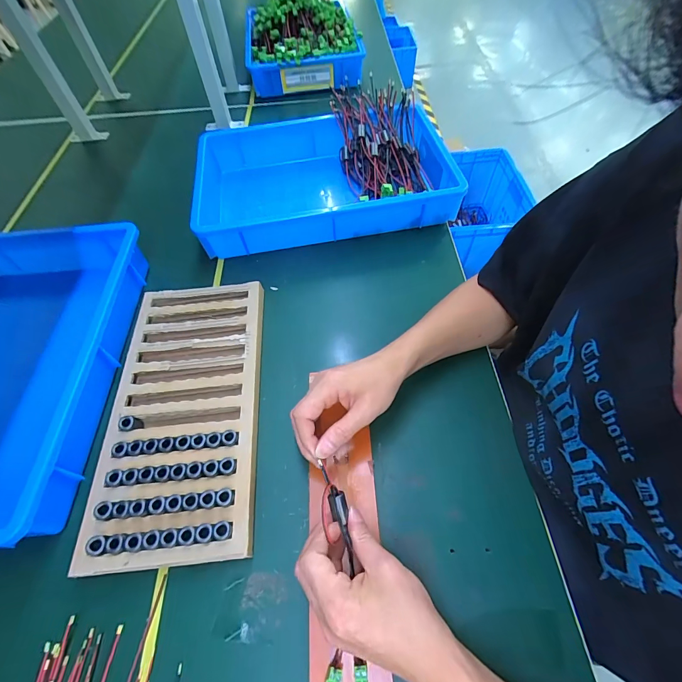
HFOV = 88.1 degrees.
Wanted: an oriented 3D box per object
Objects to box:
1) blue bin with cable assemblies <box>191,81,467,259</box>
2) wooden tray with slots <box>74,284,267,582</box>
[{"bbox_3d":[-0.027,-0.297,0.636,0.420,0.106,0.279,-10,57,-3],"label":"blue bin with cable assemblies"},{"bbox_3d":[-0.193,0.076,0.447,0.175,0.033,0.353,-6,57,0],"label":"wooden tray with slots"}]

